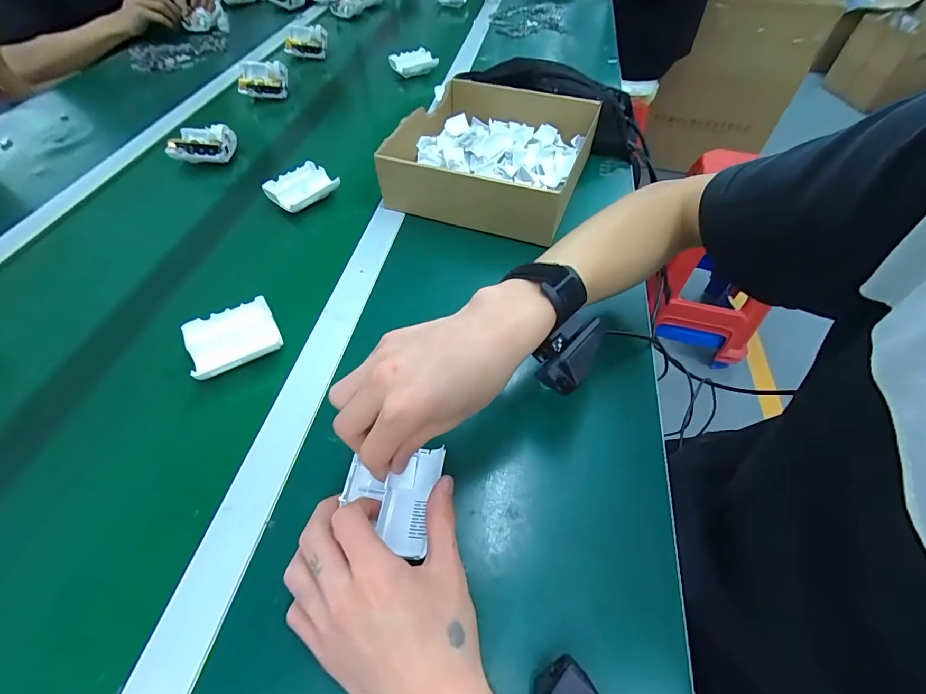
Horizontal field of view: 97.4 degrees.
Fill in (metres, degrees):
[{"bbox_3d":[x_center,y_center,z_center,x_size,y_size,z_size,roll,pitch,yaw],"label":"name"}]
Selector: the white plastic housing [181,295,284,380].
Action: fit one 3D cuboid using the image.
[{"bbox_3d":[-0.221,-0.011,0.390,0.079,0.013,0.067,-24,57,-17],"label":"white plastic housing"}]

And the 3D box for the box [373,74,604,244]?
[{"bbox_3d":[0.038,-0.264,0.553,0.225,0.074,0.242,16,55,12],"label":"box"}]

